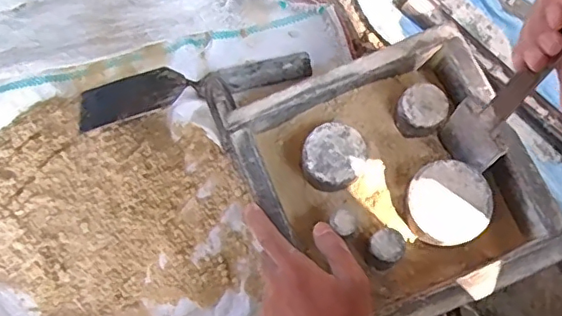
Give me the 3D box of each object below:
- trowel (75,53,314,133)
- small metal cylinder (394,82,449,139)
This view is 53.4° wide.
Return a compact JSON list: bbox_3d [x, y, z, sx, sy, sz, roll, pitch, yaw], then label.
[{"bbox_3d":[-0.100,-0.088,0.637,0.267,0.039,0.065,-14,77,-3],"label":"trowel"},{"bbox_3d":[0.133,-0.045,0.533,0.043,0.038,0.043,0,74,1],"label":"small metal cylinder"}]

